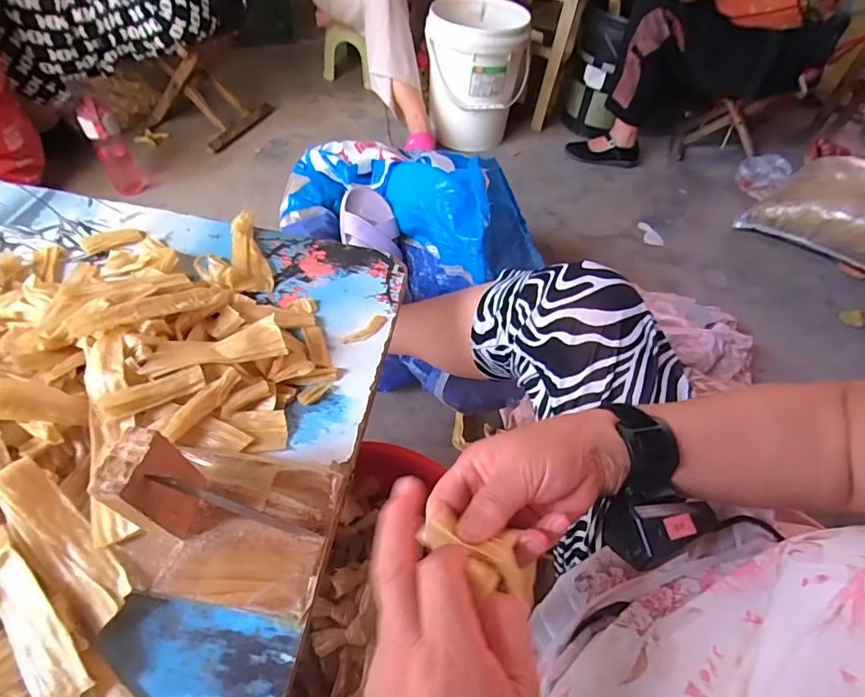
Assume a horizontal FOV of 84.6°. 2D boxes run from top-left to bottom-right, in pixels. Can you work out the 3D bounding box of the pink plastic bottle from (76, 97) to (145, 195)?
[{"bbox_3d":[-0.768,-0.471,1.139,0.073,0.214,0.059,-26,59,-24],"label":"pink plastic bottle"}]

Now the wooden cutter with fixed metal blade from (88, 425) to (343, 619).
[{"bbox_3d":[-0.117,0.089,0.273,0.112,0.091,0.093,9,51,1],"label":"wooden cutter with fixed metal blade"}]

